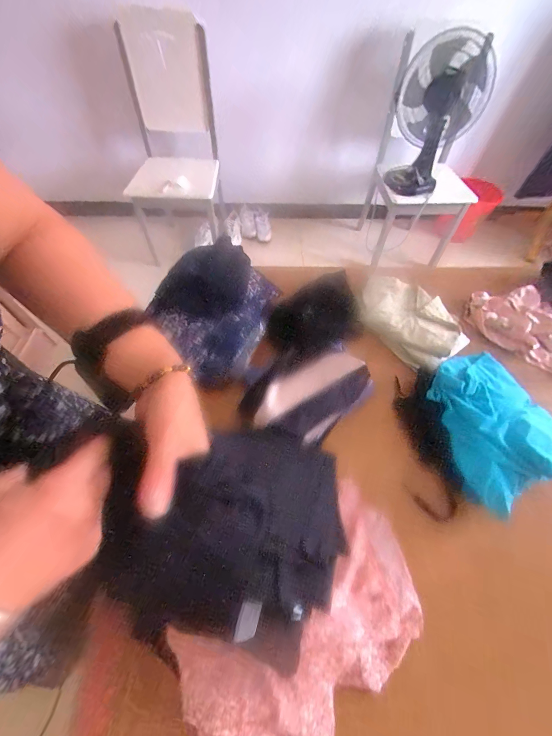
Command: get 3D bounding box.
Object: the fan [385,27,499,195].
[{"bbox_3d":[0.670,-1.050,1.262,0.320,0.489,0.362,17,57,10],"label":"fan"}]

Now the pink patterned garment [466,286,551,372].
[{"bbox_3d":[0.659,-0.115,0.780,0.201,0.062,0.285,-29,61,-19],"label":"pink patterned garment"}]

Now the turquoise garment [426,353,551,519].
[{"bbox_3d":[0.438,0.102,0.603,0.246,0.095,0.288,-16,58,-12],"label":"turquoise garment"}]

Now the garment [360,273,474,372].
[{"bbox_3d":[0.340,-0.143,0.772,0.215,0.045,0.305,-35,62,-17],"label":"garment"}]

